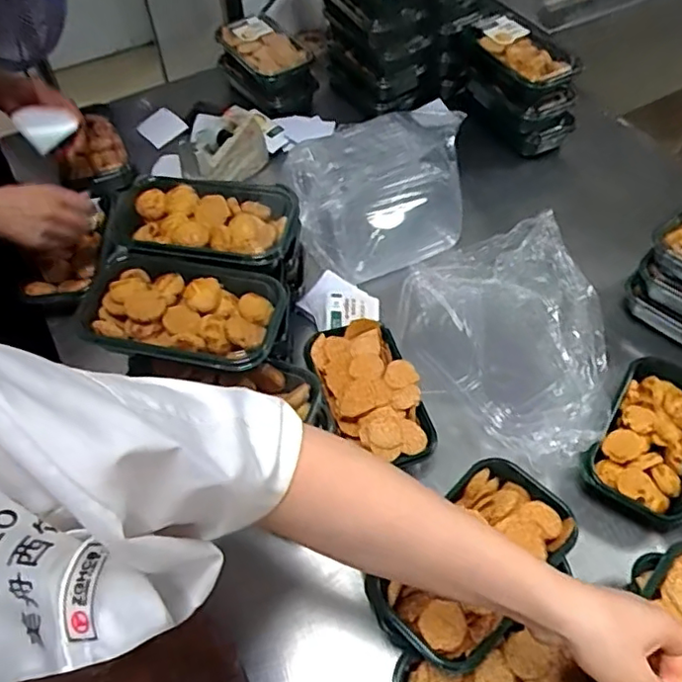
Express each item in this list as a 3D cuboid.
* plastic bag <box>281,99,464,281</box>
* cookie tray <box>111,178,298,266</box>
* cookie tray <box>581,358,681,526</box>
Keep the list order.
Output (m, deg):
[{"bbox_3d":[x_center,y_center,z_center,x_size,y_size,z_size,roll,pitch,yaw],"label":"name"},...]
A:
[{"bbox_3d":[0.067,-0.216,0.877,0.279,0.121,0.203,-22,57,-14],"label":"plastic bag"},{"bbox_3d":[-0.155,-0.135,0.670,0.202,0.039,0.132,6,55,5],"label":"cookie tray"},{"bbox_3d":[0.355,0.106,0.676,0.114,0.047,0.193,30,60,20],"label":"cookie tray"}]

